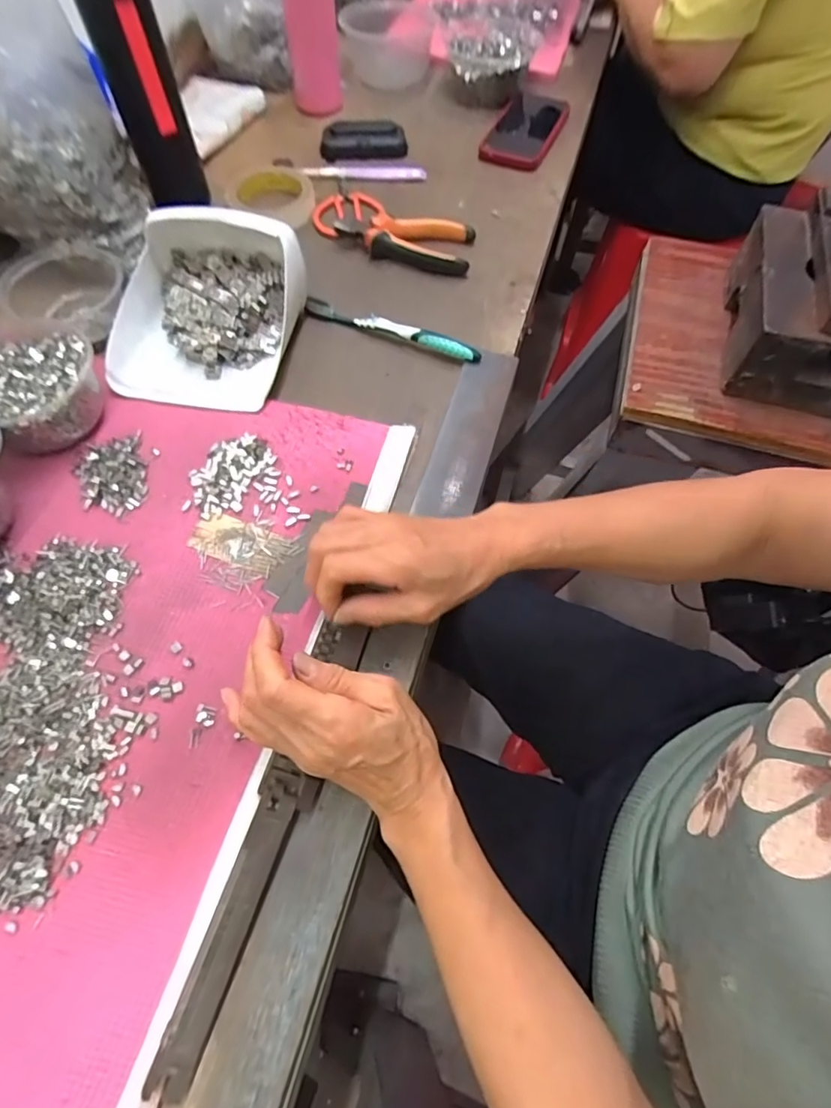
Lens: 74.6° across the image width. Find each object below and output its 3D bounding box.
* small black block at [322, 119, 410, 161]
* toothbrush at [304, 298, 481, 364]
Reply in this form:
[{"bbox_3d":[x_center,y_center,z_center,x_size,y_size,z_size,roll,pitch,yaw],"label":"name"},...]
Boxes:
[{"bbox_3d":[-0.066,-0.528,0.700,0.107,0.039,0.026,-4,62,-3],"label":"small black block"},{"bbox_3d":[-0.025,-0.221,0.532,0.185,0.017,0.013,21,64,9],"label":"toothbrush"}]

